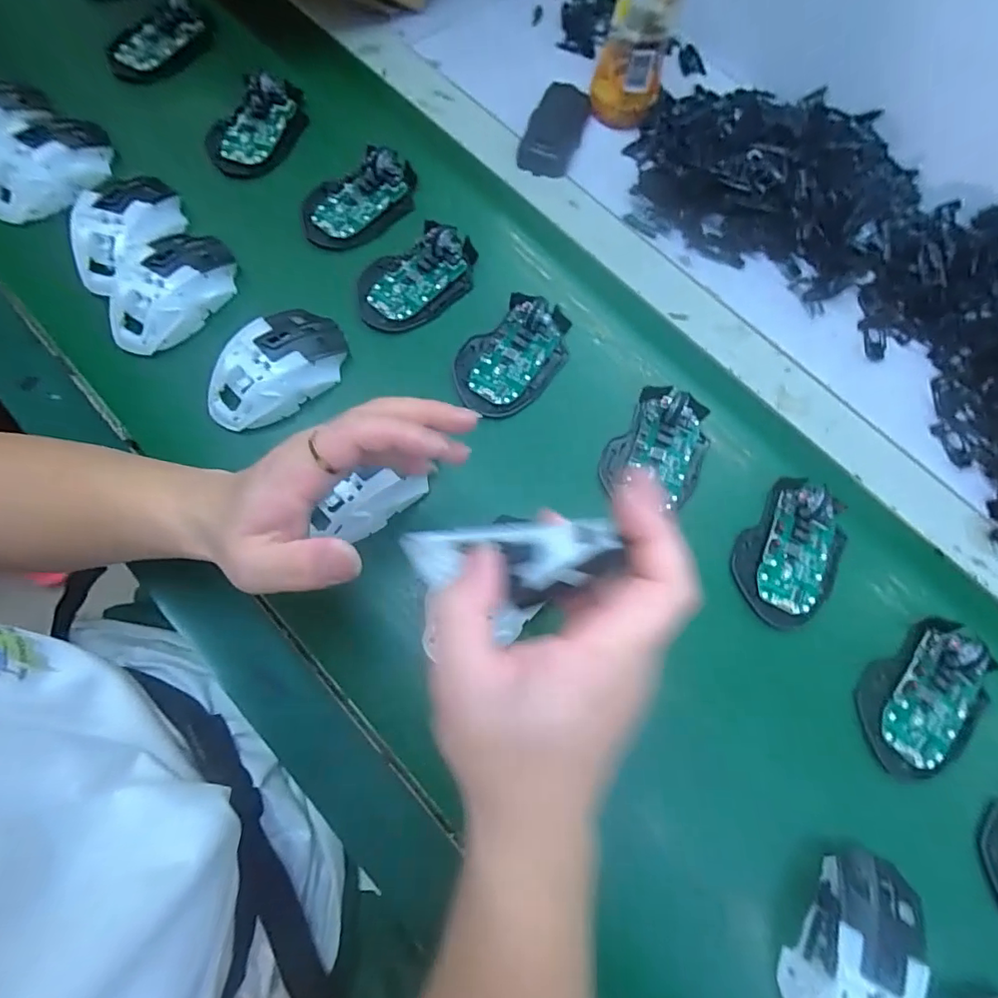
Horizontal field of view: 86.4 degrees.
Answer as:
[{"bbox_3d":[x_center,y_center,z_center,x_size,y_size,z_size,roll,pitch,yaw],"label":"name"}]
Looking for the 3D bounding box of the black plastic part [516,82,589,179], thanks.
[{"bbox_3d":[0.056,-0.374,0.535,0.051,0.020,0.123,16,74,6],"label":"black plastic part"}]

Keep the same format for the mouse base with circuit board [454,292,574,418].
[{"bbox_3d":[0.012,-0.122,0.445,0.073,0.019,0.114,43,78,13],"label":"mouse base with circuit board"}]

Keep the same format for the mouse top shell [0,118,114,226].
[{"bbox_3d":[-0.397,-0.293,0.464,0.066,0.034,0.117,33,76,10],"label":"mouse top shell"}]

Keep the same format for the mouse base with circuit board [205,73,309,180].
[{"bbox_3d":[-0.228,-0.359,0.505,0.078,0.020,0.118,30,76,10],"label":"mouse base with circuit board"}]

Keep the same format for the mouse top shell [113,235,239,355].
[{"bbox_3d":[-0.268,-0.172,0.432,0.055,0.033,0.114,34,77,11],"label":"mouse top shell"}]

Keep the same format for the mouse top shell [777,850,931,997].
[{"bbox_3d":[0.211,0.276,0.318,0.057,0.047,0.116,30,76,10],"label":"mouse top shell"}]

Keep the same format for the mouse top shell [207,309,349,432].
[{"bbox_3d":[-0.175,-0.103,0.414,0.115,0.033,0.062,-41,76,-11],"label":"mouse top shell"}]

